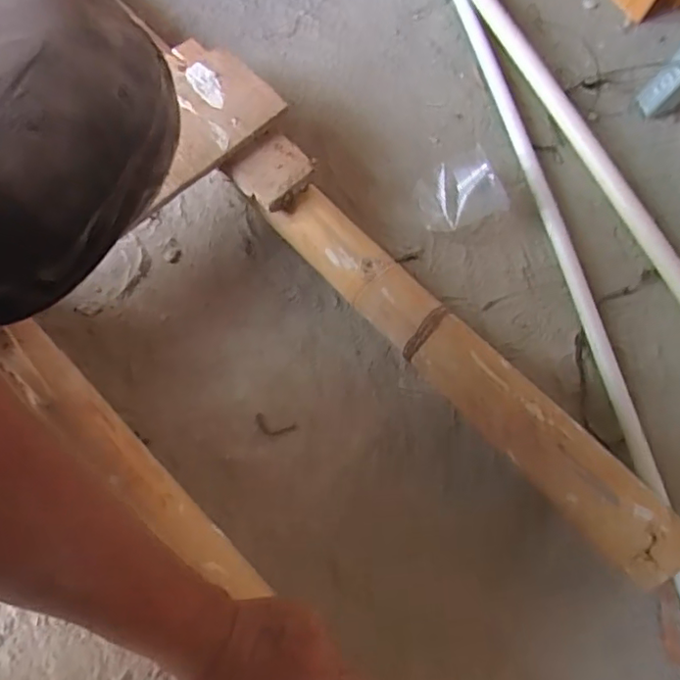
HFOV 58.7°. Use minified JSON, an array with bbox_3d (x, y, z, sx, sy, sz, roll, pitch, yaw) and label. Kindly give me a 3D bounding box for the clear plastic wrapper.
[{"bbox_3d":[0.123,-0.144,0.607,0.083,0.030,0.067,-30,105,3],"label":"clear plastic wrapper"}]

